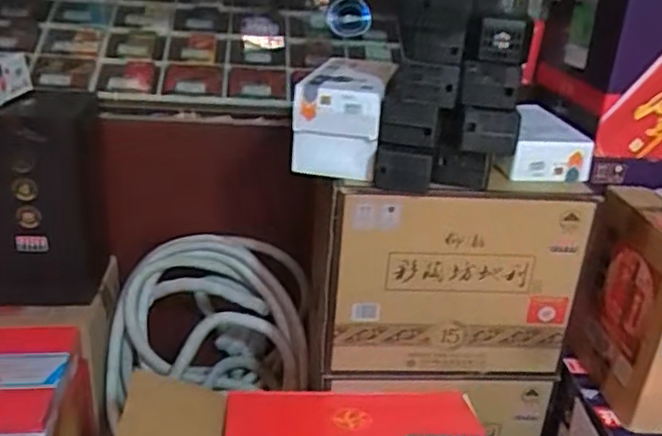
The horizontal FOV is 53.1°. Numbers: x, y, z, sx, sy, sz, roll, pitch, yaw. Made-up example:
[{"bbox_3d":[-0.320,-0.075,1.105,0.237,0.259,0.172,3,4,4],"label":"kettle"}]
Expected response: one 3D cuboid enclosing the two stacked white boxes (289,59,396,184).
[{"bbox_3d":[0.021,-0.155,1.011,0.118,0.132,0.229,7,24,7],"label":"two stacked white boxes"}]

